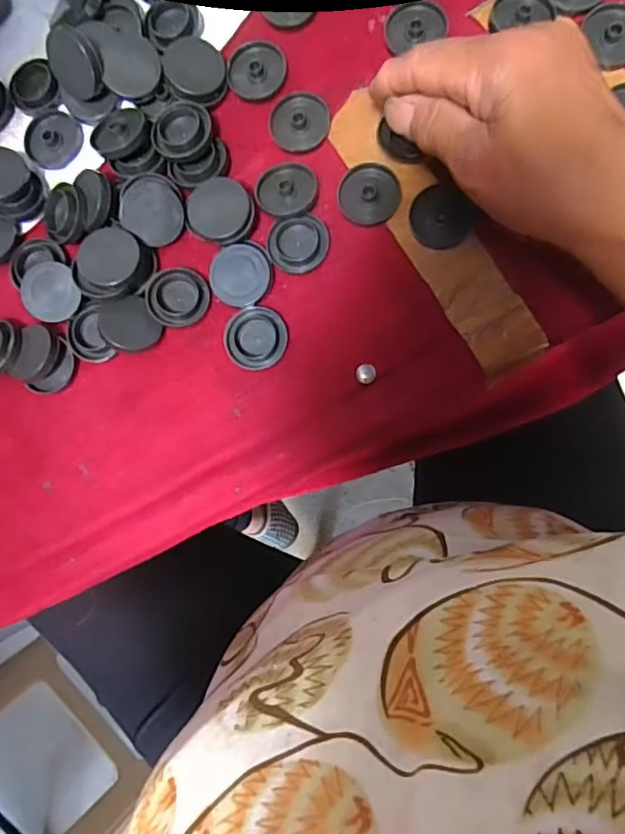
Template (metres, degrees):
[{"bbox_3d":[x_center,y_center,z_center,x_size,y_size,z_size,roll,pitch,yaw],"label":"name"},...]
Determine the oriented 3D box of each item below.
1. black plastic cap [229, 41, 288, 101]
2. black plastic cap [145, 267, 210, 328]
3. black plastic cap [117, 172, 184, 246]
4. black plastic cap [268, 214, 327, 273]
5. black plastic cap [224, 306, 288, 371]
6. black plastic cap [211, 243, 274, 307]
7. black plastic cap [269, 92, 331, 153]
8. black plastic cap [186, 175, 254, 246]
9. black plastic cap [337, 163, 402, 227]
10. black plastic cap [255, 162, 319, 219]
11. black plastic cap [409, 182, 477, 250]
[{"bbox_3d":[-0.031,-0.194,0.313,0.032,0.007,0.029,-41,82,3],"label":"black plastic cap"},{"bbox_3d":[-0.073,-0.066,0.307,0.033,0.007,0.031,0,86,7],"label":"black plastic cap"},{"bbox_3d":[-0.086,-0.112,0.303,0.035,0.011,0.035,-4,107,-13],"label":"black plastic cap"},{"bbox_3d":[-0.008,-0.092,0.301,0.032,0.007,0.029,-1,86,7],"label":"black plastic cap"},{"bbox_3d":[-0.031,-0.042,0.301,0.033,0.004,0.033,0,86,7],"label":"black plastic cap"},{"bbox_3d":[-0.038,-0.076,0.301,0.031,0.007,0.033,-1,86,7],"label":"black plastic cap"},{"bbox_3d":[-0.007,-0.159,0.306,0.032,0.010,0.029,-6,86,7],"label":"black plastic cap"},{"bbox_3d":[-0.048,-0.107,0.293,0.035,0.005,0.032,2,111,5],"label":"black plastic cap"},{"bbox_3d":[0.030,-0.119,0.298,0.032,0.006,0.032,0,86,7],"label":"black plastic cap"},{"bbox_3d":[-0.014,-0.122,0.303,0.032,0.009,0.028,9,87,8],"label":"black plastic cap"},{"bbox_3d":[0.067,-0.105,0.294,0.030,0.005,0.032,0,86,7],"label":"black plastic cap"}]

